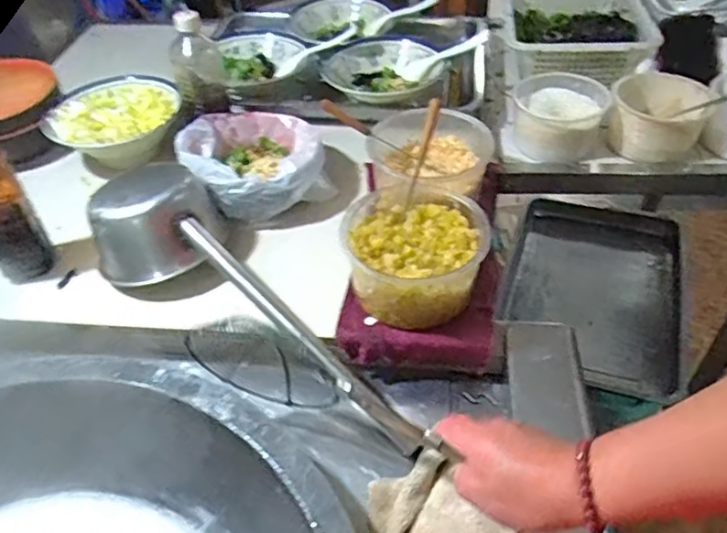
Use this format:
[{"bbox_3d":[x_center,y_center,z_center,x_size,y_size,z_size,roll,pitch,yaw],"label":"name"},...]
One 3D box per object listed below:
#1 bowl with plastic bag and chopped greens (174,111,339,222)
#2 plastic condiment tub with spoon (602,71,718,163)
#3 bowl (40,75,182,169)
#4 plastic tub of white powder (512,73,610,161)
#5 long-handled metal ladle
[{"bbox_3d":[-0.147,-0.139,0.808,0.183,0.082,0.193,-2,44,2],"label":"bowl with plastic bag and chopped greens"},{"bbox_3d":[0.417,-0.211,0.851,0.126,0.072,0.128,-2,44,2],"label":"plastic condiment tub with spoon"},{"bbox_3d":[-0.371,-0.208,0.894,0.181,0.073,0.173,-2,44,2],"label":"bowl"},{"bbox_3d":[0.278,-0.217,0.859,0.124,0.071,0.124,-2,44,2],"label":"plastic tub of white powder"},{"bbox_3d":[-0.132,0.026,0.677,0.431,0.088,0.133,35,54,13],"label":"long-handled metal ladle"}]

